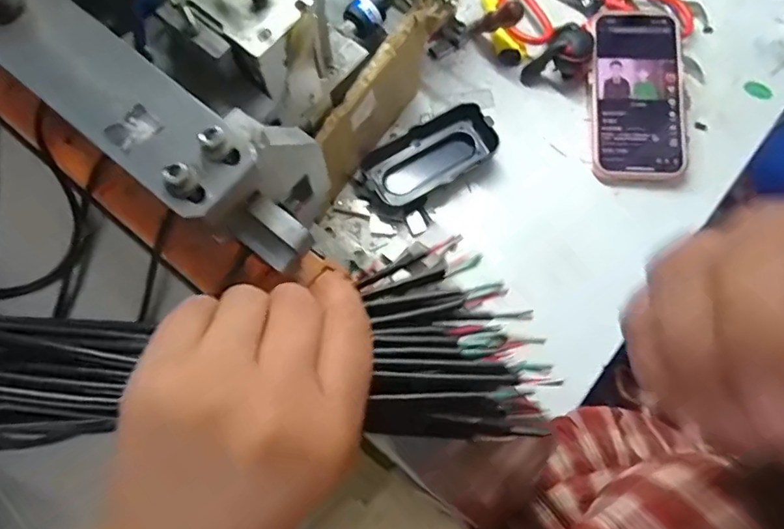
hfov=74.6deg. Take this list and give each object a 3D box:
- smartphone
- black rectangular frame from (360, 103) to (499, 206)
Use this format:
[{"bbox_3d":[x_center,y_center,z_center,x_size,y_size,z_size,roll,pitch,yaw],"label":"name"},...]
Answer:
[{"bbox_3d":[0.208,-0.149,0.440,0.076,0.013,0.164,2,80,3],"label":"smartphone"},{"bbox_3d":[0.030,-0.089,0.423,0.108,0.025,0.049,-25,76,-8],"label":"black rectangular frame"}]

